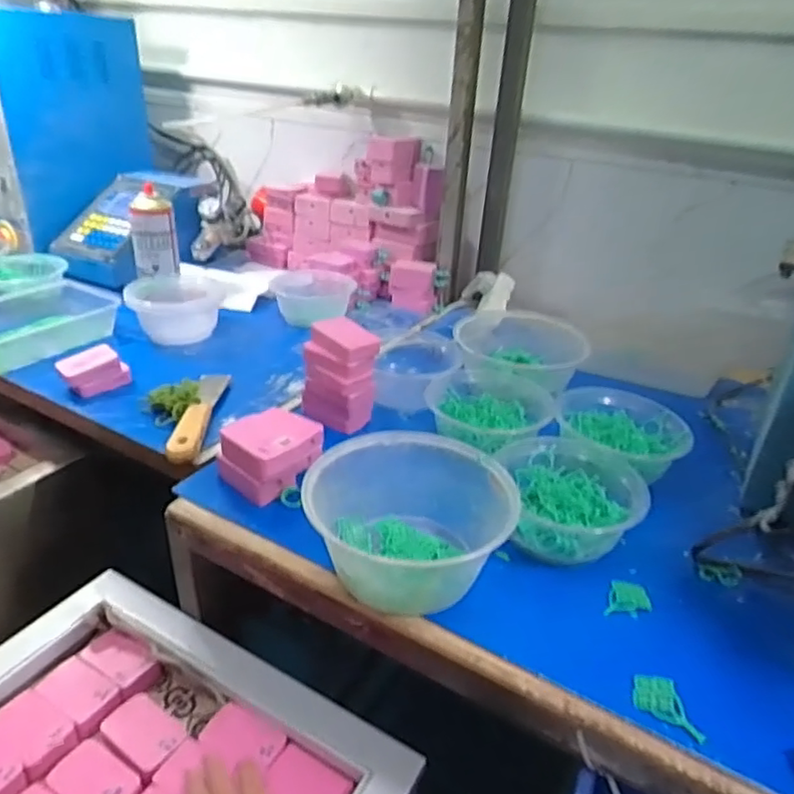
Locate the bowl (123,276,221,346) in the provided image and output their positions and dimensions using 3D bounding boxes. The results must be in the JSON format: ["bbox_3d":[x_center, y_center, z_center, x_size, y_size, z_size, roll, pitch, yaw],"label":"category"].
[{"bbox_3d":[-0.333,-0.142,0.948,0.132,0.073,0.133,-5,31,-17],"label":"bowl"}]

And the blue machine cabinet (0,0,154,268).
[{"bbox_3d":[-0.662,-0.504,1.152,0.293,0.388,0.304,22,34,29],"label":"blue machine cabinet"}]

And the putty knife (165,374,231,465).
[{"bbox_3d":[-0.228,0.017,0.727,0.034,0.018,0.192,2,29,-4],"label":"putty knife"}]

